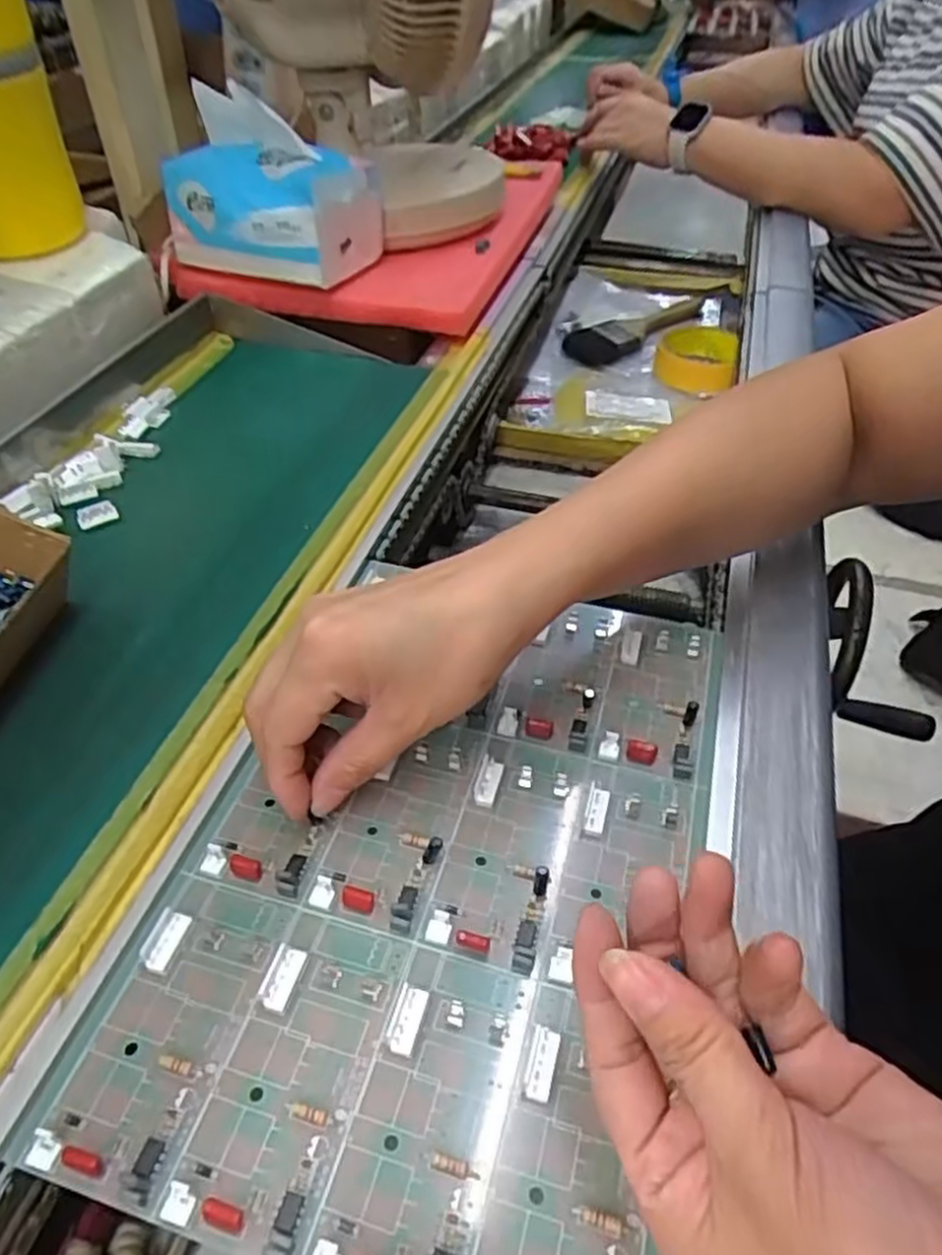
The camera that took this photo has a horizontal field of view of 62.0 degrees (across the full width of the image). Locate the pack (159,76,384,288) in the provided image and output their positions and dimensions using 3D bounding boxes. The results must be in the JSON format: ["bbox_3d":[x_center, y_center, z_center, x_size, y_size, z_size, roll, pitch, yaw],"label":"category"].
[{"bbox_3d":[-0.149,-0.331,0.585,0.138,0.101,0.094,20,48,17],"label":"pack"}]

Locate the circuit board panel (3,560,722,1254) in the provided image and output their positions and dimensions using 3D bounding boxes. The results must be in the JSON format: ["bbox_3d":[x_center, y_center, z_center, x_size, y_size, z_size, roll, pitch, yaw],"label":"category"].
[{"bbox_3d":[-0.008,0.080,0.307,0.182,0.012,0.281,14,46,10],"label":"circuit board panel"}]

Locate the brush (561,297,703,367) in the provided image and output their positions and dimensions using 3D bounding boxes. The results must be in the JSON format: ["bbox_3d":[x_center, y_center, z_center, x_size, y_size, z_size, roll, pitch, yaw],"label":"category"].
[{"bbox_3d":[0.175,-0.310,0.806,0.189,0.023,0.056,-26,51,-25],"label":"brush"}]

